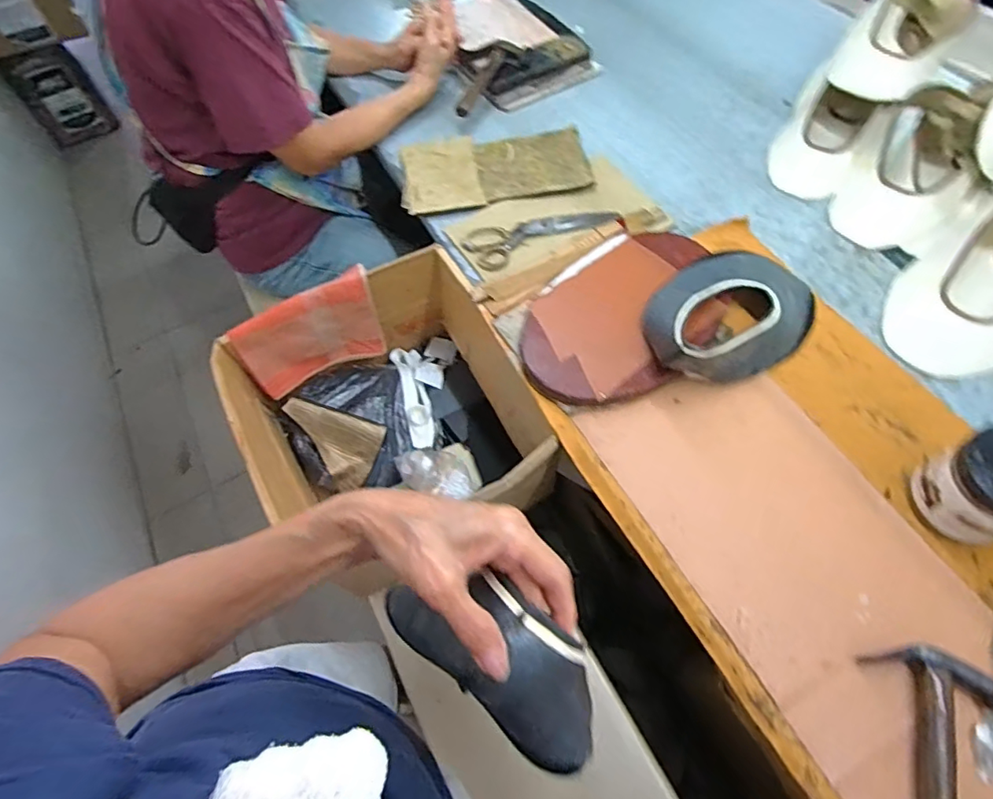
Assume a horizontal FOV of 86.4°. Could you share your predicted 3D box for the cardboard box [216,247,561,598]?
[{"bbox_3d":[-0.143,0.036,0.745,0.341,0.206,0.370,-29,63,-12],"label":"cardboard box"}]

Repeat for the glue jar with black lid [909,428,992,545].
[{"bbox_3d":[0.478,0.086,0.516,0.084,0.105,0.092,-1,60,3],"label":"glue jar with black lid"}]

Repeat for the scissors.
[{"bbox_3d":[0.066,-0.254,0.782,0.221,0.008,0.089,-22,61,-9],"label":"scissors"}]

